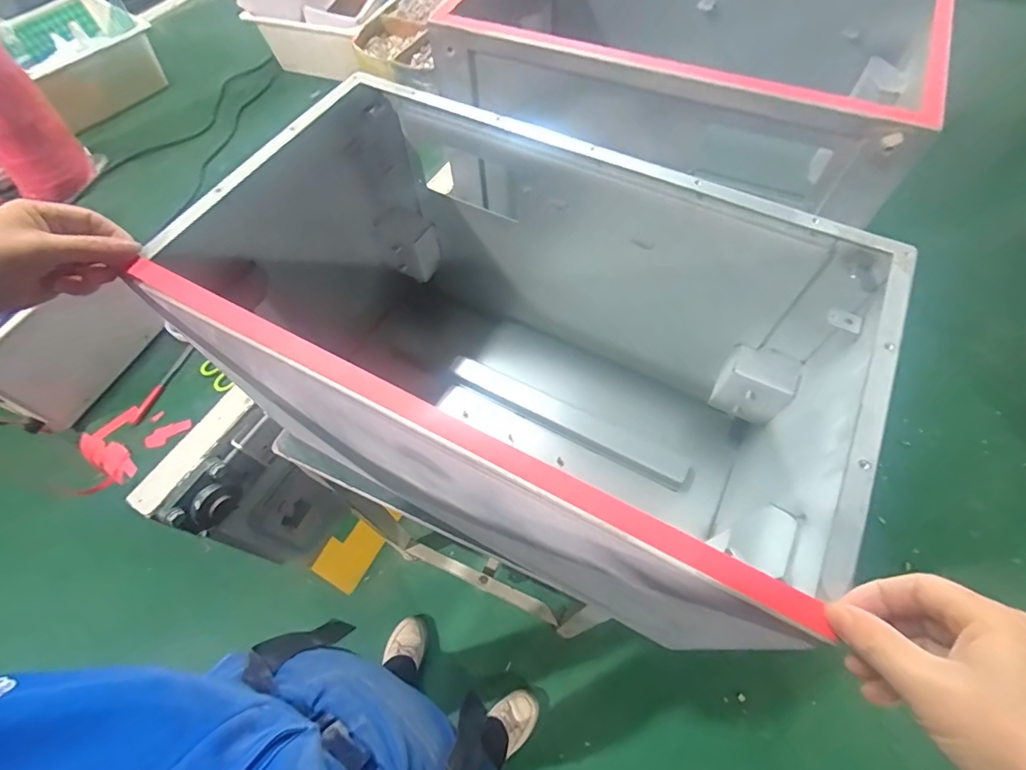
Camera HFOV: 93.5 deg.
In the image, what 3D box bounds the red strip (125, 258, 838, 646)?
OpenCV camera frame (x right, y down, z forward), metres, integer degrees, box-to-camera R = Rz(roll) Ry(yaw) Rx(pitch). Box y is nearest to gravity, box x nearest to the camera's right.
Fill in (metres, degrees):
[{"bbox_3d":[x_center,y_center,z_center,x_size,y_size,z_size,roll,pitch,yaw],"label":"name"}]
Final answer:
[{"bbox_3d":[-0.060,0.019,0.308,0.488,0.015,0.020,25,66,14],"label":"red strip"}]

